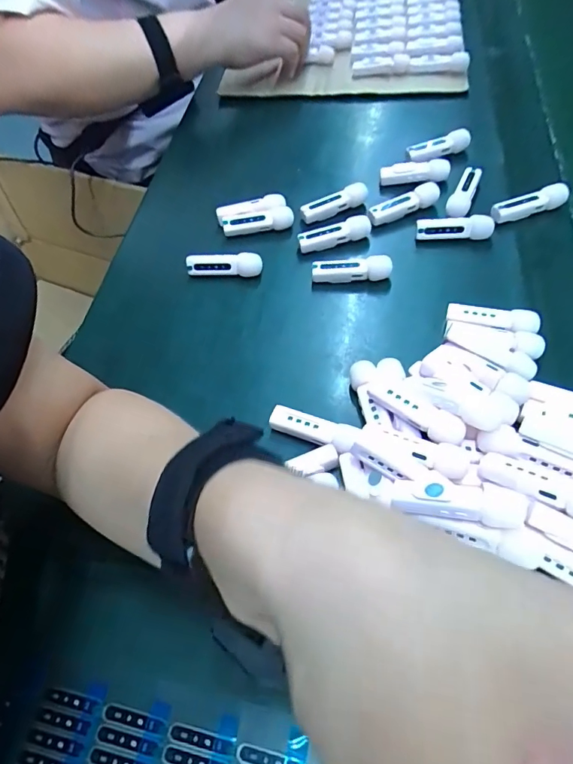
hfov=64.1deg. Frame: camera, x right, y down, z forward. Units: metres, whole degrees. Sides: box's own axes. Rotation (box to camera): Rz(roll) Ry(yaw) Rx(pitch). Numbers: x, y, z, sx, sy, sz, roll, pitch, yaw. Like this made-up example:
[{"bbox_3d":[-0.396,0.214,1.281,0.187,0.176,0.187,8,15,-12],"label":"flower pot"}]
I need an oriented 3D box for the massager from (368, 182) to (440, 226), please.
[{"bbox_3d":[0.106,-0.159,0.414,0.068,0.024,0.014,-19,59,-7],"label":"massager"}]

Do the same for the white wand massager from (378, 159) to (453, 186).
[{"bbox_3d":[0.121,-0.196,0.431,0.063,0.019,0.015,1,58,5],"label":"white wand massager"}]

